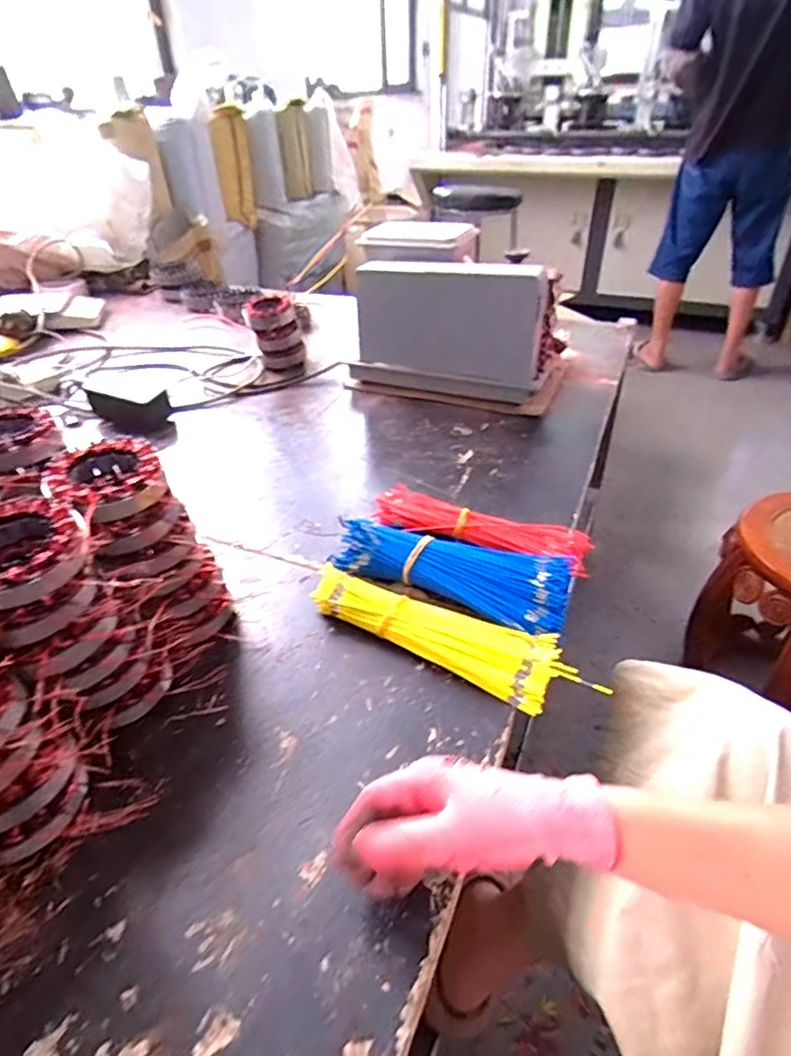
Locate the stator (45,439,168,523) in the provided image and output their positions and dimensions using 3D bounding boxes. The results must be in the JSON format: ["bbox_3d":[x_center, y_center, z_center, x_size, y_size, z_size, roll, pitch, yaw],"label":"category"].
[{"bbox_3d":[-0.233,-0.039,0.474,0.078,0.029,0.090,-29,45,-32],"label":"stator"}]

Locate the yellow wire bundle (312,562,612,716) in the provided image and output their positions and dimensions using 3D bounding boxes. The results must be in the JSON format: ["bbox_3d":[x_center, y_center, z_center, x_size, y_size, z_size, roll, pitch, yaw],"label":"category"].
[{"bbox_3d":[0.051,0.098,0.549,0.279,0.033,0.073,20,42,26],"label":"yellow wire bundle"}]

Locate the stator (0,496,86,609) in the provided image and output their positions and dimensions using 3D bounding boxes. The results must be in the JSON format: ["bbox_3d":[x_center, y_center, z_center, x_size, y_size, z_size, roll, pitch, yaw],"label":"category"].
[{"bbox_3d":[-0.265,0.018,0.413,0.087,0.031,0.092,-30,45,-32],"label":"stator"}]

